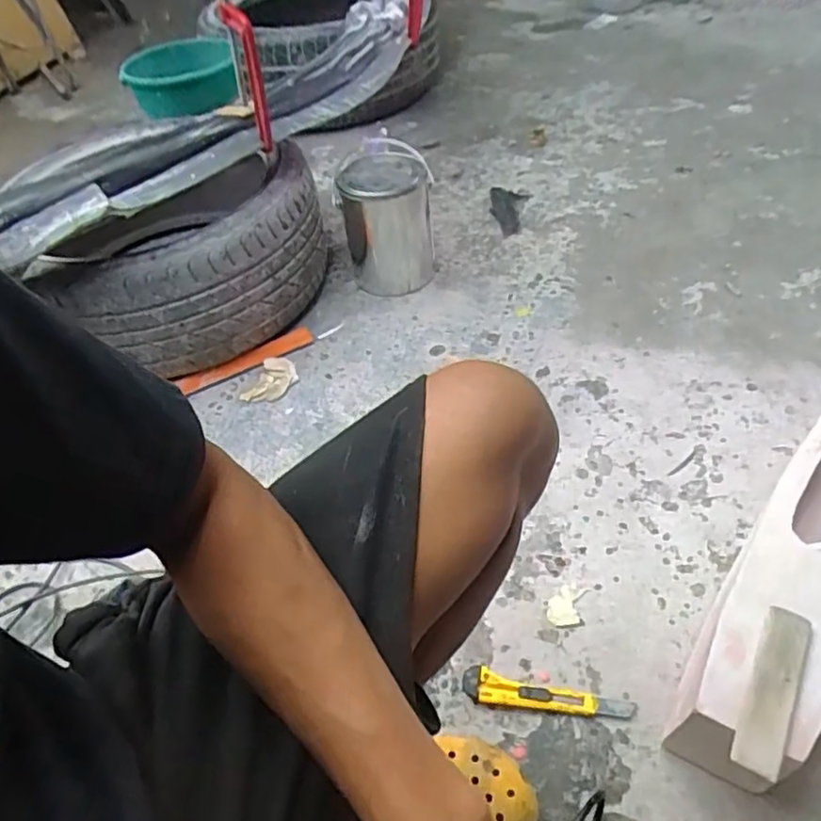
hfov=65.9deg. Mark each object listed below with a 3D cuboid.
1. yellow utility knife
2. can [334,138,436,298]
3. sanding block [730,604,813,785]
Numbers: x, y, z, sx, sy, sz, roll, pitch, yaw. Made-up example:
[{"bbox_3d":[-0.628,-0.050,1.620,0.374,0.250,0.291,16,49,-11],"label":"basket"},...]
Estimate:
[{"bbox_3d":[0.151,0.315,0.698,0.181,0.009,0.039,3,48,10],"label":"yellow utility knife"},{"bbox_3d":[-0.042,-0.356,1.193,0.166,0.227,0.170,-5,47,2],"label":"can"},{"bbox_3d":[0.321,0.245,0.560,0.037,0.013,0.153,22,55,25],"label":"sanding block"}]

